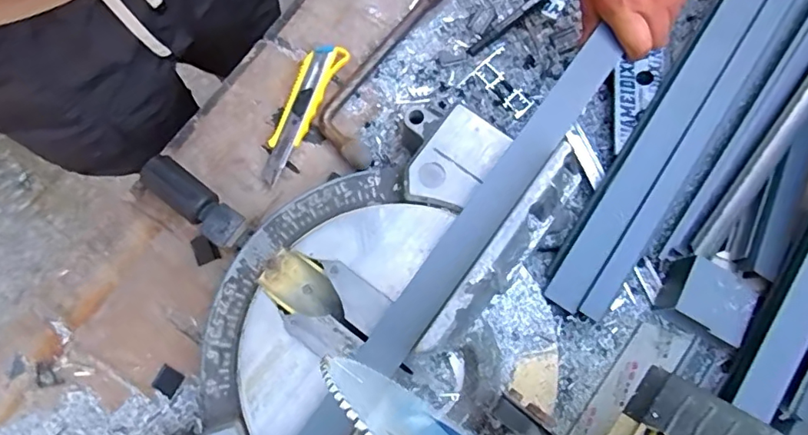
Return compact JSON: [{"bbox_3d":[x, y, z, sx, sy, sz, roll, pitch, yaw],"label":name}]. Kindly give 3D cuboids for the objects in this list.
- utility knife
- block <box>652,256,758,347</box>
[{"bbox_3d":[-0.120,-0.120,0.592,0.041,0.019,0.167,28,80,7],"label":"utility knife"},{"bbox_3d":[0.305,0.082,0.524,0.080,0.038,0.068,29,81,7],"label":"block"}]

